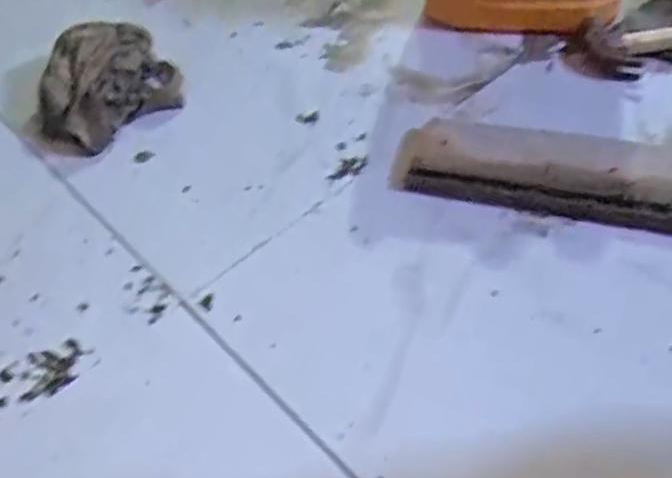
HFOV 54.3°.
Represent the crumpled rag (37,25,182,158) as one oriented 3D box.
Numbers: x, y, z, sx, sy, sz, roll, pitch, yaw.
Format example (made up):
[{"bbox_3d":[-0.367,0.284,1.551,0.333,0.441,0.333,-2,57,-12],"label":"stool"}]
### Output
[{"bbox_3d":[-0.274,-0.186,0.760,0.184,0.071,0.147,-39,56,-25],"label":"crumpled rag"}]

